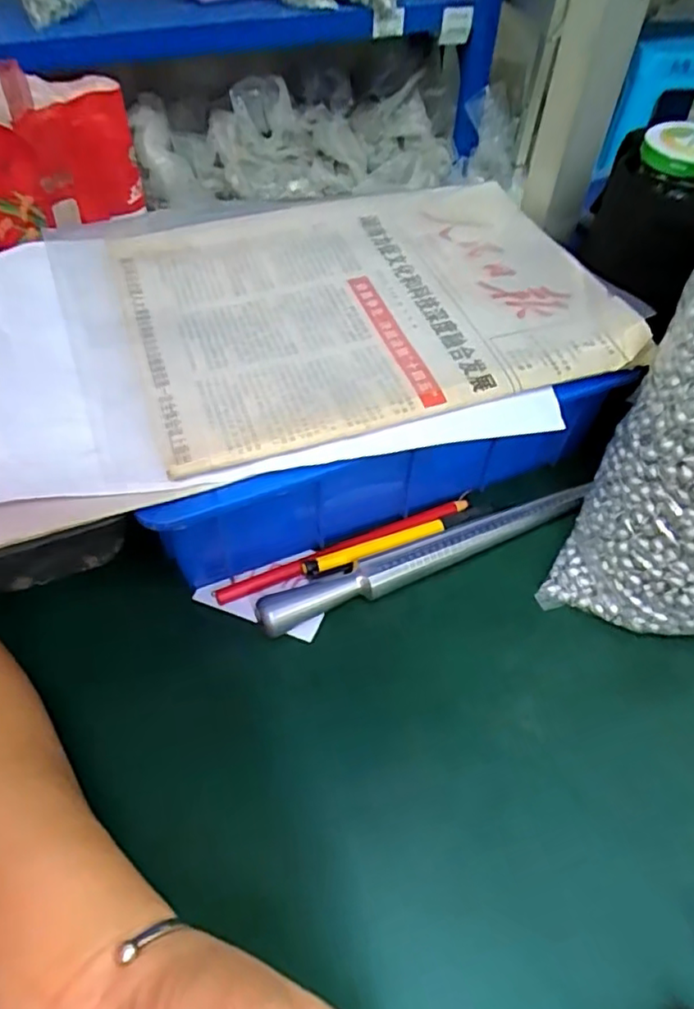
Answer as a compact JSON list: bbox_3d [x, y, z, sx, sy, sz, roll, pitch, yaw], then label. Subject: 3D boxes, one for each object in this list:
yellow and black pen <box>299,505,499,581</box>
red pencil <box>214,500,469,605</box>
[{"bbox_3d":[0.032,0.021,0.365,0.119,0.009,0.013,-17,55,-15],"label":"yellow and black pen"},{"bbox_3d":[0.001,0.024,0.365,0.160,0.013,0.012,-20,56,-17],"label":"red pencil"}]

